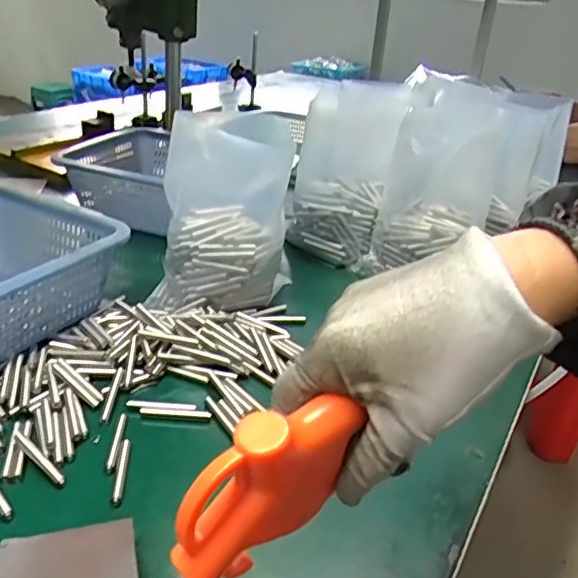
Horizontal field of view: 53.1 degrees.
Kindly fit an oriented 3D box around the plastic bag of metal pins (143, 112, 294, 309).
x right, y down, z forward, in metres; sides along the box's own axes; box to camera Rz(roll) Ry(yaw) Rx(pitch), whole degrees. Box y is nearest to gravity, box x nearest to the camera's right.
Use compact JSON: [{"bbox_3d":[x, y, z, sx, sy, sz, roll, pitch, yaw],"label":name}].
[{"bbox_3d":[-0.071,-0.078,0.602,0.143,0.202,0.075,1,29,-5],"label":"plastic bag of metal pins"}]

